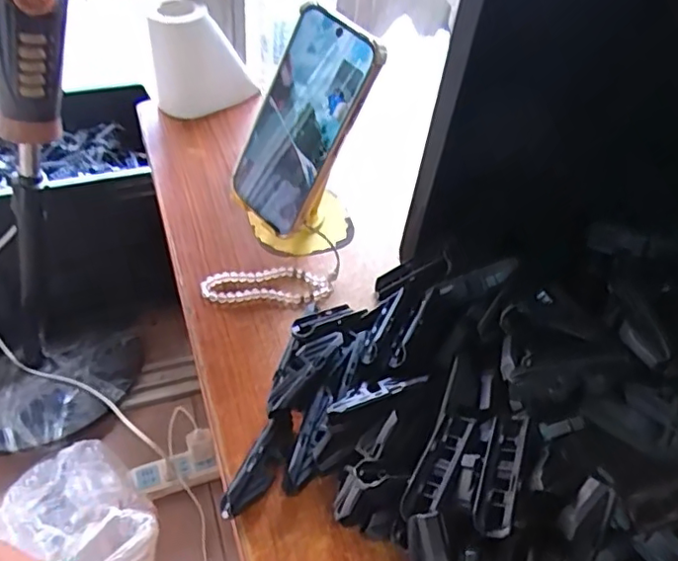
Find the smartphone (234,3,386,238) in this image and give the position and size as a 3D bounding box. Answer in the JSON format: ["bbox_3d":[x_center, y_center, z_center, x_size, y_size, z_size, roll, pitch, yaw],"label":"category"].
[{"bbox_3d":[-0.032,-0.119,0.464,0.082,0.170,0.015,43,33,22],"label":"smartphone"}]

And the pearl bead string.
[{"bbox_3d":[-0.058,0.001,0.486,0.104,0.012,0.036,1,46,-7],"label":"pearl bead string"}]

